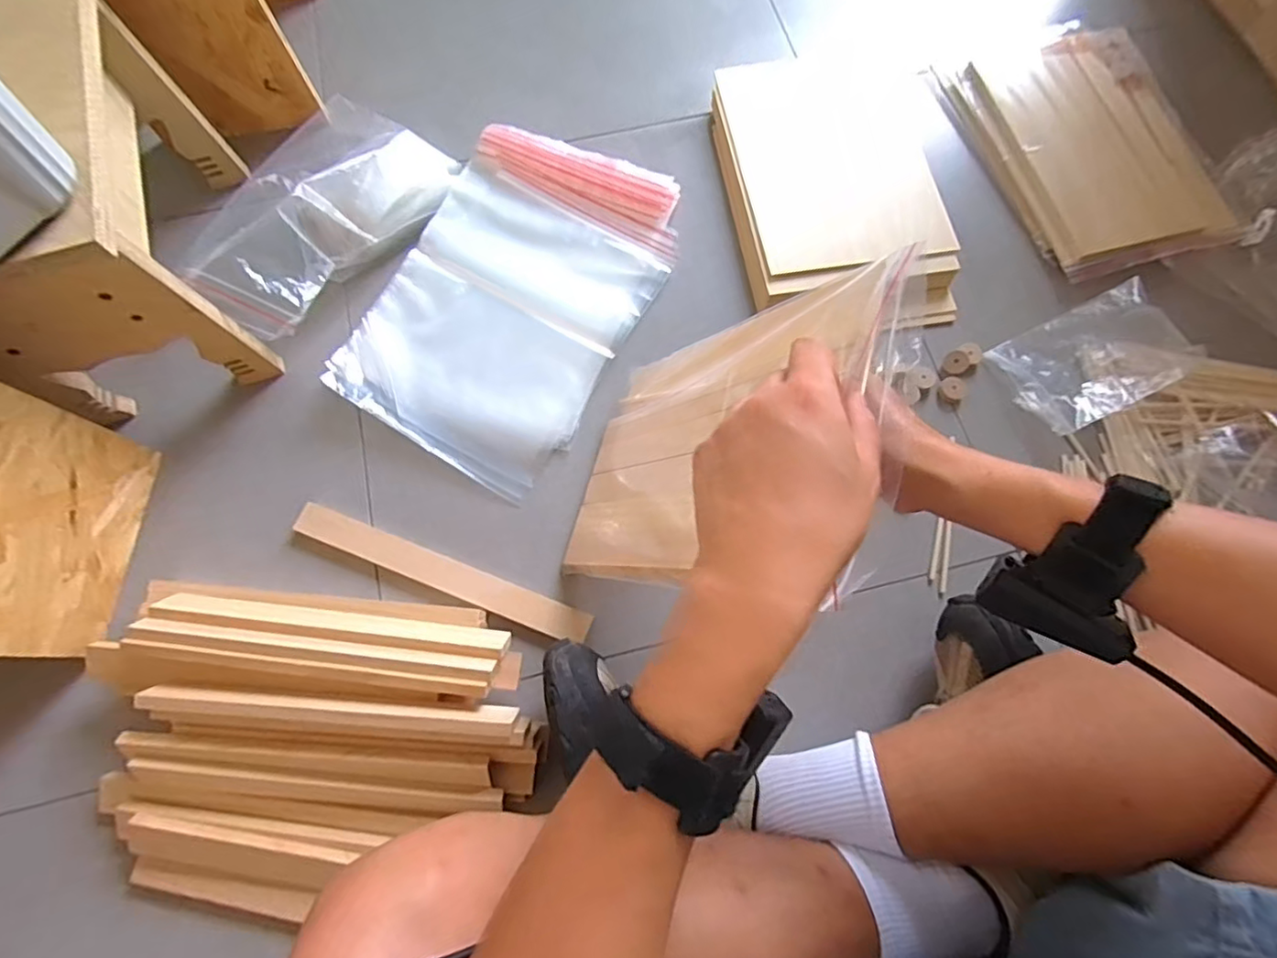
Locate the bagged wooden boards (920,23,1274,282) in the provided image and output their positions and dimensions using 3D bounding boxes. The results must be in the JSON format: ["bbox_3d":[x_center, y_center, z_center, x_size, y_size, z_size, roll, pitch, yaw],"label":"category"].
[{"bbox_3d":[0.535,-0.402,0.698,0.238,0.031,0.348,-20,74,-6],"label":"bagged wooden boards"}]

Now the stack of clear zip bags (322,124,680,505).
[{"bbox_3d":[-0.133,-0.202,0.636,0.263,0.032,0.391,28,74,7],"label":"stack of clear zip bags"}]

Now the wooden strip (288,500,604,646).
[{"bbox_3d":[-0.185,0.089,0.555,0.297,0.011,0.030,21,67,7],"label":"wooden strip"}]

